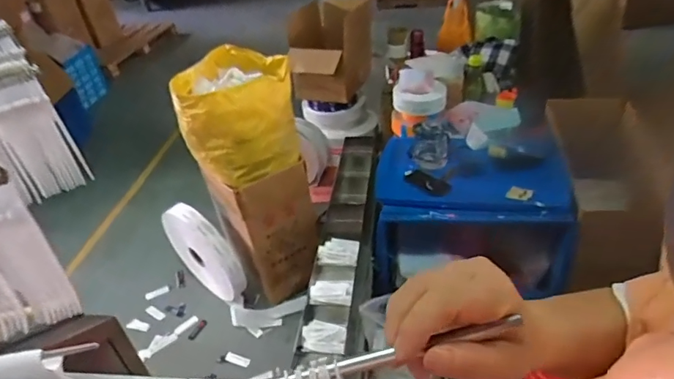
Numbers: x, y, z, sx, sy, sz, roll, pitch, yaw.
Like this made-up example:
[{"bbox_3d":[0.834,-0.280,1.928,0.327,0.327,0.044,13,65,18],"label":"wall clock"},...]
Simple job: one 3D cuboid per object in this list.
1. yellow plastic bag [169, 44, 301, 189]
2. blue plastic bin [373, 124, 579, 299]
[{"bbox_3d":[-0.331,-0.262,1.585,0.370,0.295,0.420,-9,37,-2],"label":"yellow plastic bag"},{"bbox_3d":[0.493,0.099,1.818,0.665,0.445,0.565,-1,37,9],"label":"blue plastic bin"}]

